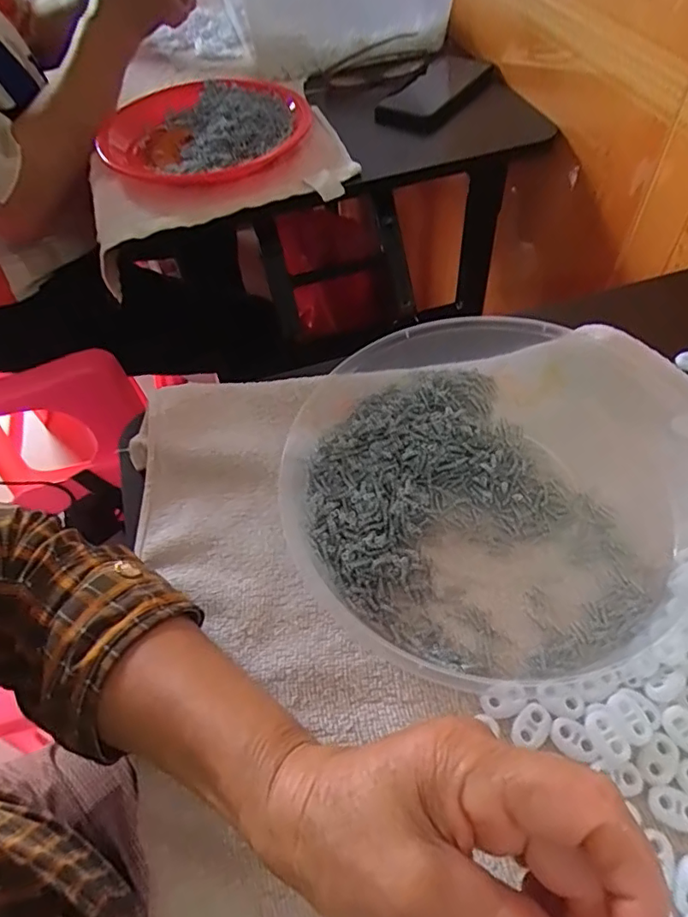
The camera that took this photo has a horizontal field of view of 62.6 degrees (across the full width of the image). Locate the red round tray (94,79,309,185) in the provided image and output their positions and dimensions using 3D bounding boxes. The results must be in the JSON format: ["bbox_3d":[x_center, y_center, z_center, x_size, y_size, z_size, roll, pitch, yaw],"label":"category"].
[{"bbox_3d":[-0.160,-0.384,0.639,0.223,0.026,0.234,-3,54,4],"label":"red round tray"}]

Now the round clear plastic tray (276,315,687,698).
[{"bbox_3d":[0.095,0.009,0.329,0.257,0.033,0.226,-5,54,2],"label":"round clear plastic tray"}]

